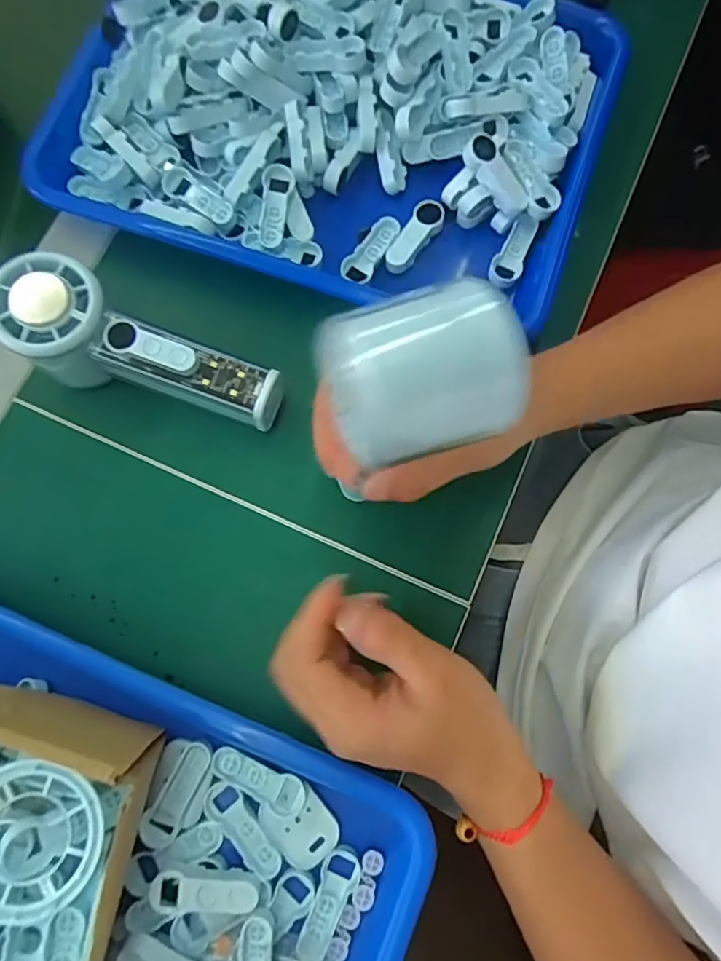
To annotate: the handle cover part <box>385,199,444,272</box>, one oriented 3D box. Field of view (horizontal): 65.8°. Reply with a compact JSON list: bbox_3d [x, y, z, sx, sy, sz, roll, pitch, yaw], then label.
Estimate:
[{"bbox_3d":[0.034,-0.151,0.343,0.019,0.008,0.050,31,80,8],"label":"handle cover part"}]

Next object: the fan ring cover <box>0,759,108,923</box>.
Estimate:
[{"bbox_3d":[-0.134,0.142,0.223,0.057,0.014,0.054,-5,78,0],"label":"fan ring cover"}]

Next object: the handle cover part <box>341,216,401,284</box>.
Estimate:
[{"bbox_3d":[0.007,-0.144,0.344,0.018,0.008,0.045,30,80,8],"label":"handle cover part"}]

